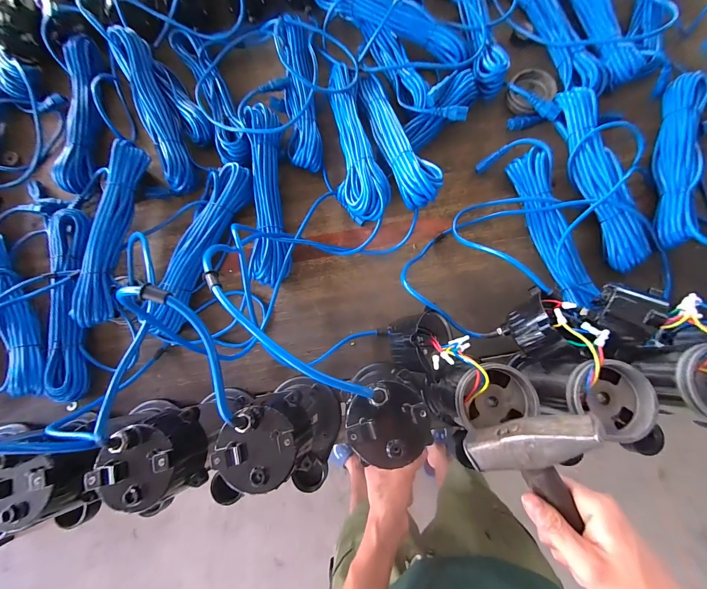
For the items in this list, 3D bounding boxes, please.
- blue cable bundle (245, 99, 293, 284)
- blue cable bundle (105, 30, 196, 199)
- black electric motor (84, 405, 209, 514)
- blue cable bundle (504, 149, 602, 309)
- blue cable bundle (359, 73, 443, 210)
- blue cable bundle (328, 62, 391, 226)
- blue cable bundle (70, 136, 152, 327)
[{"bbox_3d":[-0.165,-0.190,0.589,0.076,0.051,0.359,-6,79,2],"label":"blue cable bundle"},{"bbox_3d":[-0.399,-0.367,0.612,0.067,0.058,0.341,-24,79,-2],"label":"blue cable bundle"},{"bbox_3d":[-0.222,0.181,0.339,0.085,0.073,0.094,-7,79,2],"label":"black electric motor"},{"bbox_3d":[0.351,-0.121,0.555,0.063,0.062,0.281,-16,79,0],"label":"blue cable bundle"},{"bbox_3d":[0.073,-0.285,0.556,0.068,0.051,0.337,-16,61,1],"label":"blue cable bundle"},{"bbox_3d":[-0.002,-0.287,0.568,0.082,0.051,0.354,-10,68,2],"label":"blue cable bundle"},{"bbox_3d":[-0.443,-0.118,0.565,0.054,0.050,0.349,3,79,4],"label":"blue cable bundle"}]

